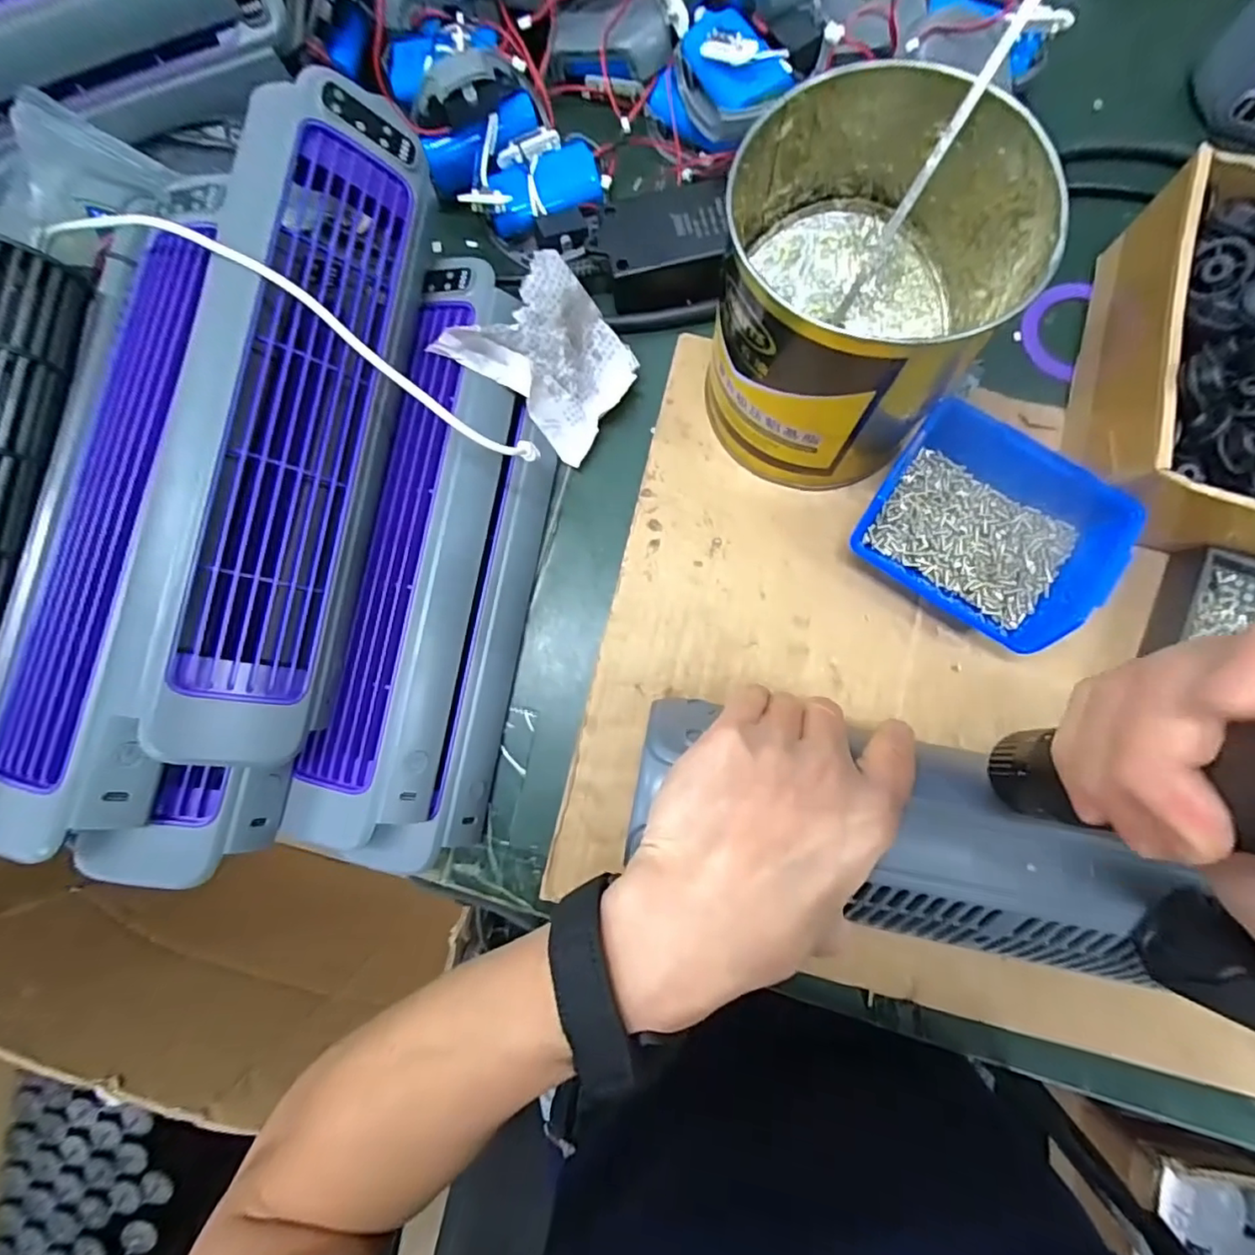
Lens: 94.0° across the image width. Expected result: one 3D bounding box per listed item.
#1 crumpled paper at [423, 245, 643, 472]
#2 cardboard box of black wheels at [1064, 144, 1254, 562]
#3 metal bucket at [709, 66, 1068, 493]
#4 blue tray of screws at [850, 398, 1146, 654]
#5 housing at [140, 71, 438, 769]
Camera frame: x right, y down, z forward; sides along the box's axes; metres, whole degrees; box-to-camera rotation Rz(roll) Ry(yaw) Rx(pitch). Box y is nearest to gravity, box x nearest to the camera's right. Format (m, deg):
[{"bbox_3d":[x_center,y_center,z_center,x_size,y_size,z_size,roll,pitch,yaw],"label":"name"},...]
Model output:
[{"bbox_3d":[-0.039,-0.142,0.311,0.070,0.096,0.015,-50,47,10],"label":"crumpled paper"},{"bbox_3d":[0.297,-0.126,0.284,0.117,0.069,0.168,18,85,5],"label":"cardboard box of black wheels"},{"bbox_3d":[0.102,-0.147,0.276,0.122,0.114,0.129,0,83,3],"label":"metal bucket"},{"bbox_3d":[0.183,-0.050,0.296,0.112,0.045,0.088,33,86,6],"label":"blue tray of screws"},{"bbox_3d":[-0.153,-0.091,0.265,0.081,0.045,0.292,11,84,-40],"label":"housing"}]

